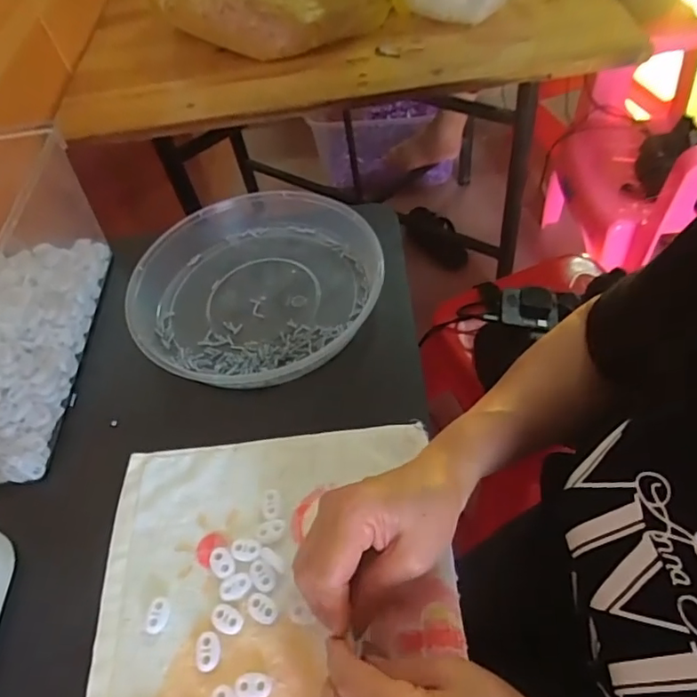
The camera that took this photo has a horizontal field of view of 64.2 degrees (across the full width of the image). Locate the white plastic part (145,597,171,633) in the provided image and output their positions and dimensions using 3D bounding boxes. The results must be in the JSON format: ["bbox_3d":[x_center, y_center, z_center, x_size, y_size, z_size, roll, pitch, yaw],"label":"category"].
[{"bbox_3d":[-0.127,0.177,0.369,0.016,0.004,0.021,-1,54,8],"label":"white plastic part"}]

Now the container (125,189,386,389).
[{"bbox_3d":[-0.089,-0.057,0.532,0.242,0.049,0.224,-11,53,0],"label":"container"}]

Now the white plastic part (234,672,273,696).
[{"bbox_3d":[-0.058,0.205,0.338,0.022,0.004,0.015,-11,53,0],"label":"white plastic part"}]

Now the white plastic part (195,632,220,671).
[{"bbox_3d":[-0.089,0.191,0.350,0.015,0.004,0.021,-2,53,7],"label":"white plastic part"}]

